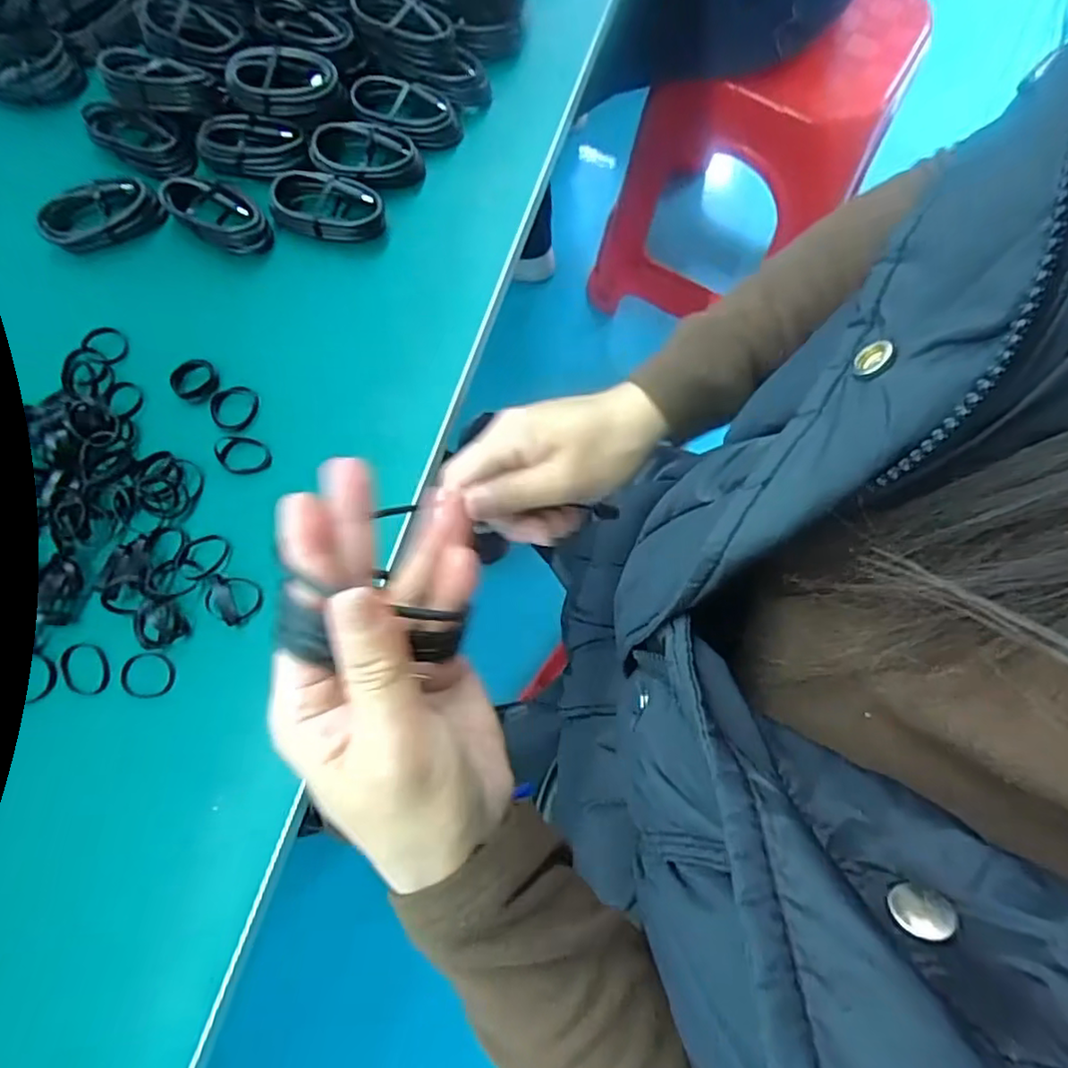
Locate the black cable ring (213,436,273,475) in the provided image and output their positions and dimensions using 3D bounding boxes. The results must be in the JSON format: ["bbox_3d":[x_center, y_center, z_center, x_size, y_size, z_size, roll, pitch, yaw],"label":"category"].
[{"bbox_3d":[-0.172,-0.046,0.373,0.030,0.006,0.022,-2,75,-1],"label":"black cable ring"}]

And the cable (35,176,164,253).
[{"bbox_3d":[-0.280,-0.207,0.409,0.074,0.013,0.038,-25,76,-6],"label":"cable"}]

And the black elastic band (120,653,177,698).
[{"bbox_3d":[-0.208,0.076,0.340,0.028,0.004,0.023,1,75,0],"label":"black elastic band"}]

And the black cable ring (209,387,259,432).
[{"bbox_3d":[-0.181,-0.076,0.383,0.027,0.007,0.030,-11,79,-16],"label":"black cable ring"}]

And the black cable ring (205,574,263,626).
[{"bbox_3d":[-0.164,0.036,0.346,0.028,0.006,0.026,0,75,0],"label":"black cable ring"}]

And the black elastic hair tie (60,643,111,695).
[{"bbox_3d":[-0.242,0.073,0.340,0.024,0.004,0.029,-22,76,-6],"label":"black elastic hair tie"}]

